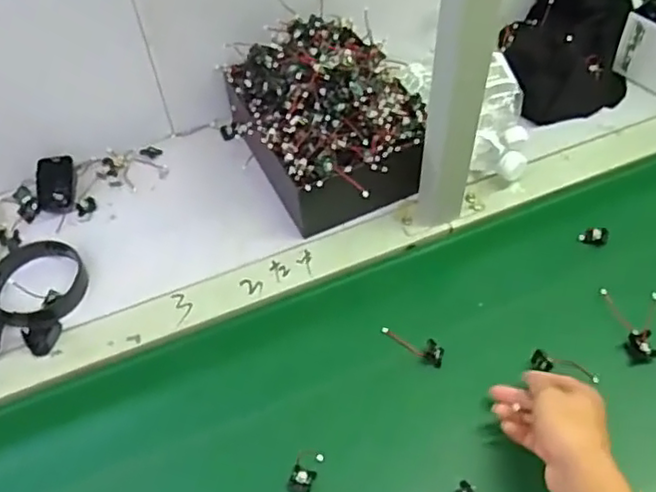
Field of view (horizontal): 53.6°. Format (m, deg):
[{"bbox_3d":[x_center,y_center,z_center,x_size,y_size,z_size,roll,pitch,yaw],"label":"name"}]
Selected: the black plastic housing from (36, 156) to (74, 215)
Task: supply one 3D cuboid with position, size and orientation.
[{"bbox_3d":[-0.329,-0.074,0.787,0.042,0.016,0.069,-3,82,-3],"label":"black plastic housing"}]

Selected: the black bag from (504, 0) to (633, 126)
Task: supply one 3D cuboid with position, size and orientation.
[{"bbox_3d":[0.326,-0.274,0.876,0.162,0.101,0.245,10,53,9],"label":"black bag"}]

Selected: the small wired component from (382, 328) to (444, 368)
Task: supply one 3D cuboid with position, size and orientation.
[{"bbox_3d":[0.086,0.096,0.652,0.068,0.010,0.021,30,58,22],"label":"small wired component"}]

